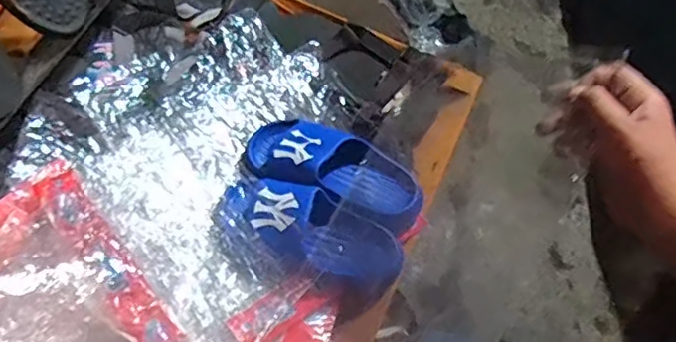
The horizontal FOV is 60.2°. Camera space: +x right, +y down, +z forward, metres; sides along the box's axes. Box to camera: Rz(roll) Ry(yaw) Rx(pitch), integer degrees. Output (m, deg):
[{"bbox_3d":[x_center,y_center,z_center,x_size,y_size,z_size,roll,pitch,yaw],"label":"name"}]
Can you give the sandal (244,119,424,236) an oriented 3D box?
[{"bbox_3d":[-0.005,-0.005,0.718,0.227,0.055,0.089,25,67,8],"label":"sandal"}]

